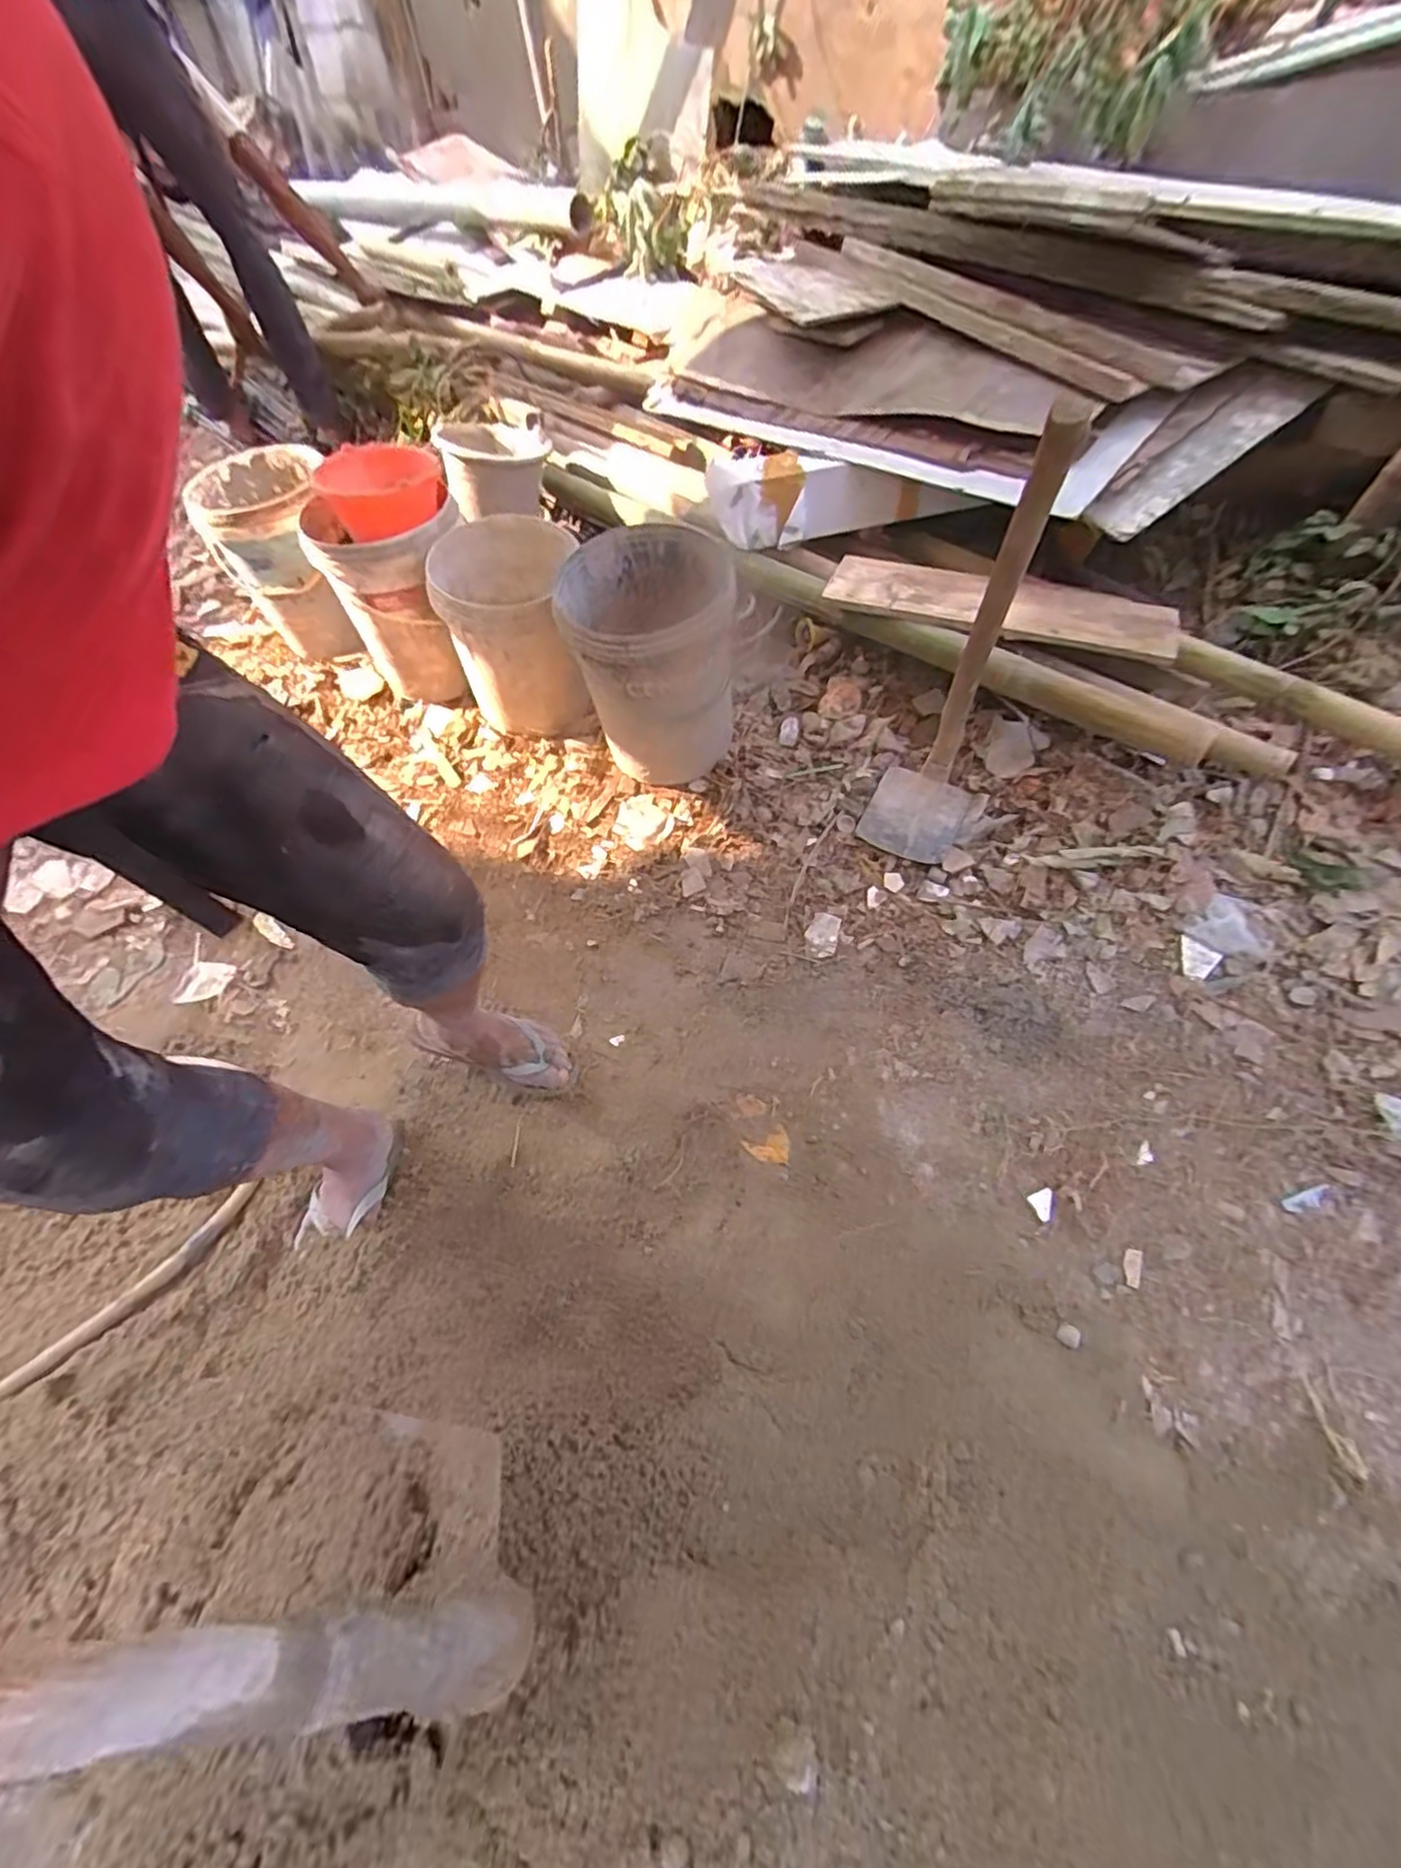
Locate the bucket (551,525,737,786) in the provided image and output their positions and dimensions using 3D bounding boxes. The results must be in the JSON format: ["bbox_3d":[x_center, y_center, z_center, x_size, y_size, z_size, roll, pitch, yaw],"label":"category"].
[{"bbox_3d":[-0.084,-0.501,1.297,0.285,0.356,0.324,-7,57,0],"label":"bucket"}]

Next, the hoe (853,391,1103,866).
[{"bbox_3d":[0.388,-0.408,1.032,0.176,0.666,0.233,19,61,16],"label":"hoe"}]

